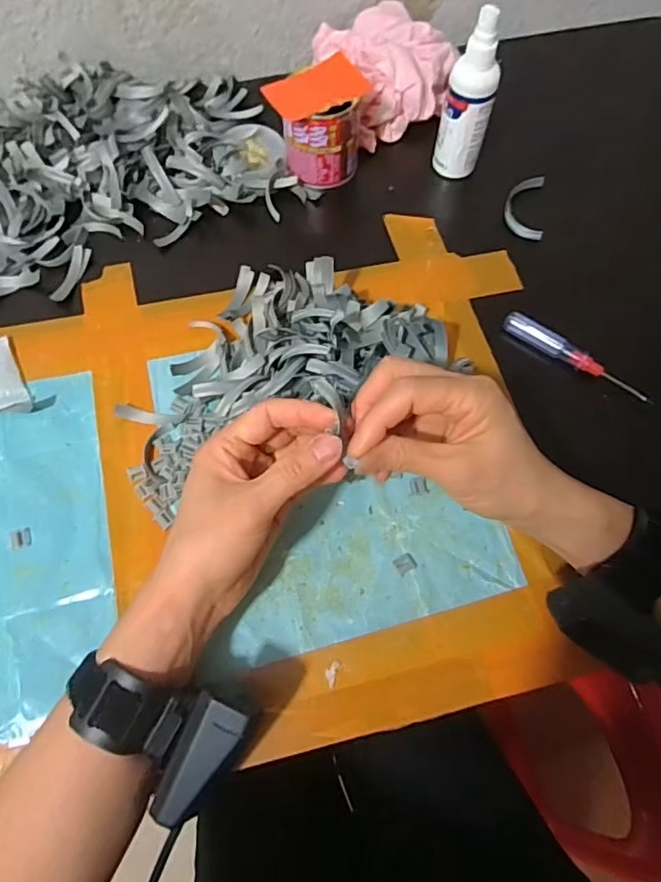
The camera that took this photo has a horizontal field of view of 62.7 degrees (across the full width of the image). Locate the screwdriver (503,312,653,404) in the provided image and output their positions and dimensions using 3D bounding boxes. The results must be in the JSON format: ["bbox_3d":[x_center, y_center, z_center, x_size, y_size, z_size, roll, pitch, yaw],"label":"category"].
[{"bbox_3d":[0.189,-0.064,0.419,0.118,0.015,0.013,38,72,15],"label":"screwdriver"}]

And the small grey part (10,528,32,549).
[{"bbox_3d":[-0.207,0.065,0.362,0.013,0.004,0.013,-19,68,-8],"label":"small grey part"}]

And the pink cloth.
[{"bbox_3d":[0.051,-0.352,0.511,0.113,0.056,0.124,-26,69,-11],"label":"pink cloth"}]

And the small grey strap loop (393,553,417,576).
[{"bbox_3d":[0.050,0.081,0.360,0.013,0.004,0.012,-27,69,-11],"label":"small grey strap loop"}]

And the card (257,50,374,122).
[{"bbox_3d":[-0.008,-0.288,0.444,0.081,0.011,0.046,-33,71,-13],"label":"card"}]

